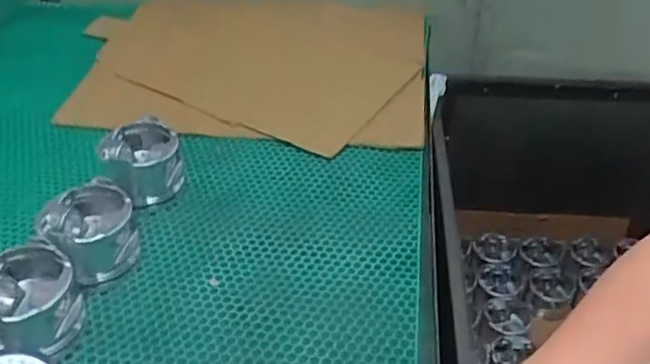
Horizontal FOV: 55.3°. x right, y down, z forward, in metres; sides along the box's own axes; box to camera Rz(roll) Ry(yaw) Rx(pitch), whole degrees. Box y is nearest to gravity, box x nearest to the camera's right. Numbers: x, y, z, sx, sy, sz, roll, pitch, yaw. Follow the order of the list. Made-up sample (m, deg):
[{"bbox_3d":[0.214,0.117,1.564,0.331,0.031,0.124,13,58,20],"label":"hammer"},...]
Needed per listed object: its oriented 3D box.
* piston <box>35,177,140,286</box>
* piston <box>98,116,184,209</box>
[{"bbox_3d":[-0.268,0.064,0.719,0.096,0.095,0.090,-17,41,-21],"label":"piston"},{"bbox_3d":[-0.246,-0.018,0.842,0.101,0.094,0.107,-15,40,-19],"label":"piston"}]

